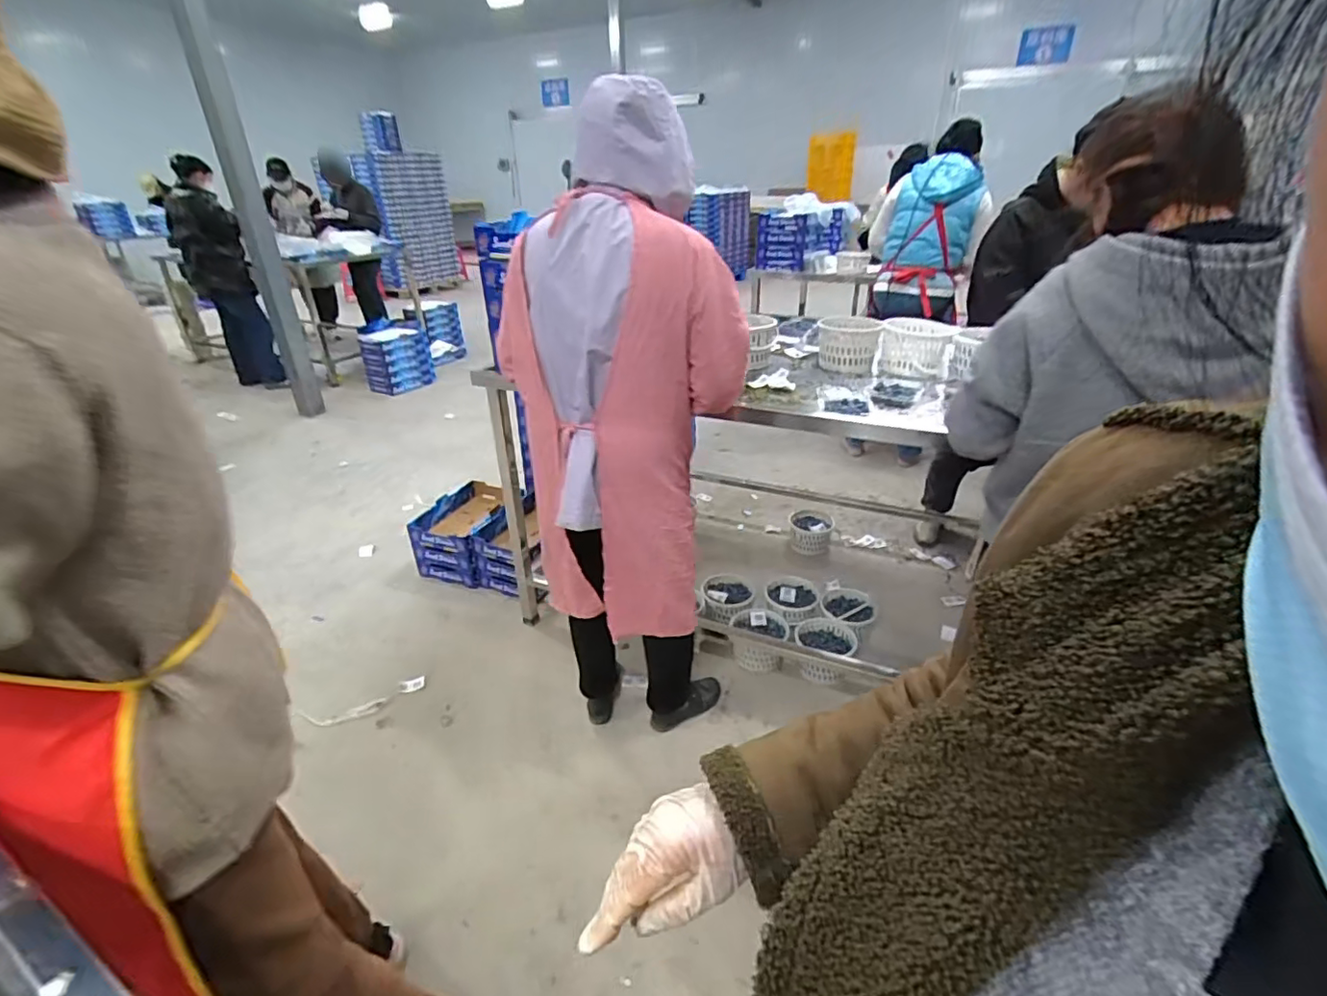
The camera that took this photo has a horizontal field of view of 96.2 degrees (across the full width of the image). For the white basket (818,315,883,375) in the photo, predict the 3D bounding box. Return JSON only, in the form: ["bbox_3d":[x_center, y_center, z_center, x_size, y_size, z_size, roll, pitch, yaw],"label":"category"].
[{"bbox_3d":[0.504,-0.421,1.622,0.166,0.115,0.150,5,28,14],"label":"white basket"}]

